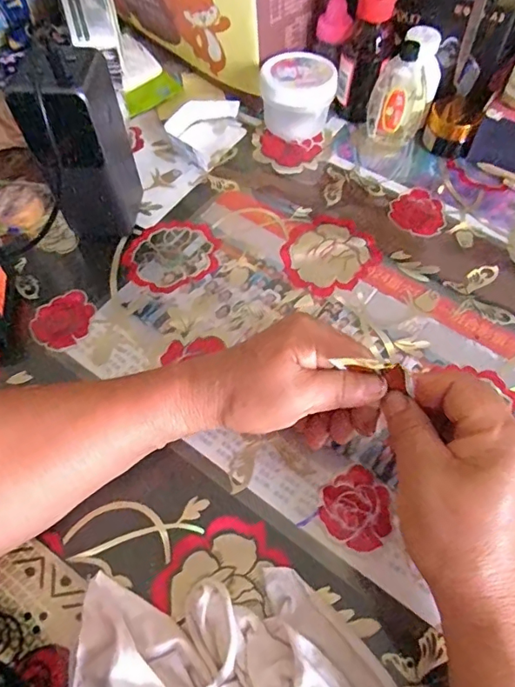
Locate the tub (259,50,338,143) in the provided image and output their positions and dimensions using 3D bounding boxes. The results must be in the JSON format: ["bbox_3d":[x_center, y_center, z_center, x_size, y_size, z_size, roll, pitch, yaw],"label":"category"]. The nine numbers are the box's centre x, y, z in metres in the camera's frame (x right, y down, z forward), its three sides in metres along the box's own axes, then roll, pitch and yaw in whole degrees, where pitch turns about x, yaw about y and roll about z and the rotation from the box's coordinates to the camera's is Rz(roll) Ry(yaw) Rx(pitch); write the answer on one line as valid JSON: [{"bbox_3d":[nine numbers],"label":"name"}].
[{"bbox_3d":[0.036,-0.227,0.456,0.064,0.054,0.057,0,60,1],"label":"tub"}]

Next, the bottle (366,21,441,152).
[{"bbox_3d":[0.130,-0.219,0.431,0.047,0.085,0.033,-28,63,-14],"label":"bottle"}]

